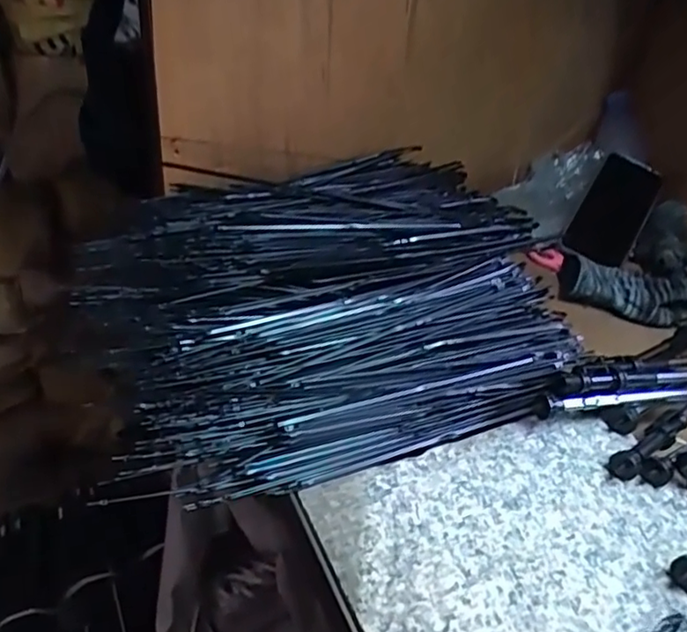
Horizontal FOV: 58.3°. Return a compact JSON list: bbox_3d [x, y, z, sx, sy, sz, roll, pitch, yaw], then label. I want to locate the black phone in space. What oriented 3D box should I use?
[{"bbox_3d":[0.310,-0.121,0.704,0.071,0.011,0.140,31,77,0],"label":"black phone"}]

